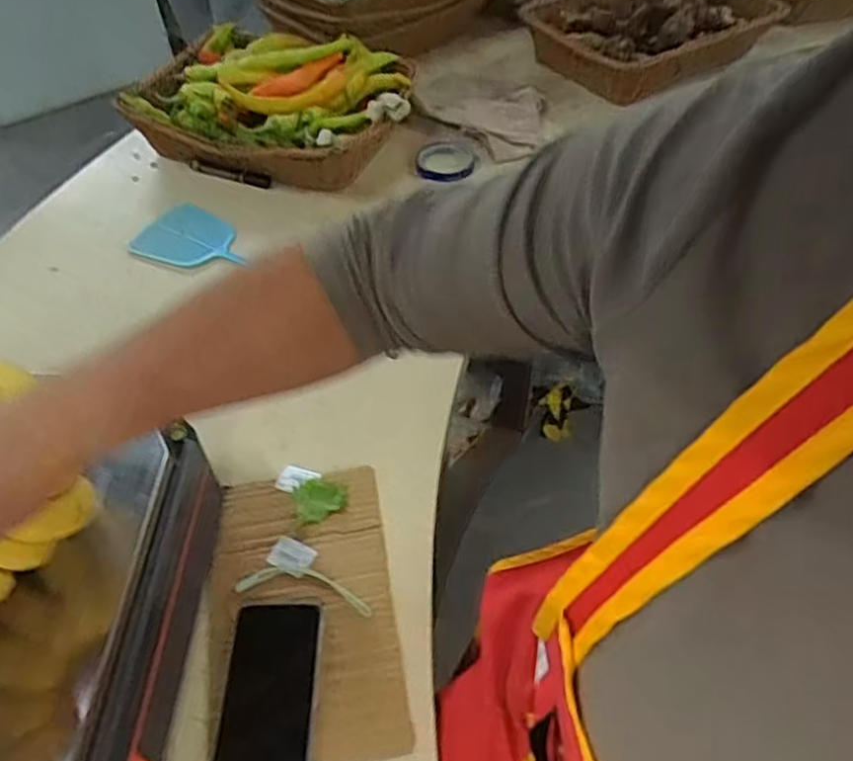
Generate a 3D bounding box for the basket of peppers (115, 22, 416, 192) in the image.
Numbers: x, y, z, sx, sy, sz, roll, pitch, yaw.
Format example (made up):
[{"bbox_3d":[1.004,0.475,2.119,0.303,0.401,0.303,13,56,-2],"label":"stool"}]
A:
[{"bbox_3d":[-0.236,-0.421,1.088,0.413,0.105,0.286,17,53,15],"label":"basket of peppers"}]

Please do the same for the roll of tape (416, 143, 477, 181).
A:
[{"bbox_3d":[0.029,-0.335,1.071,0.095,0.021,0.080,-8,51,-5],"label":"roll of tape"}]

